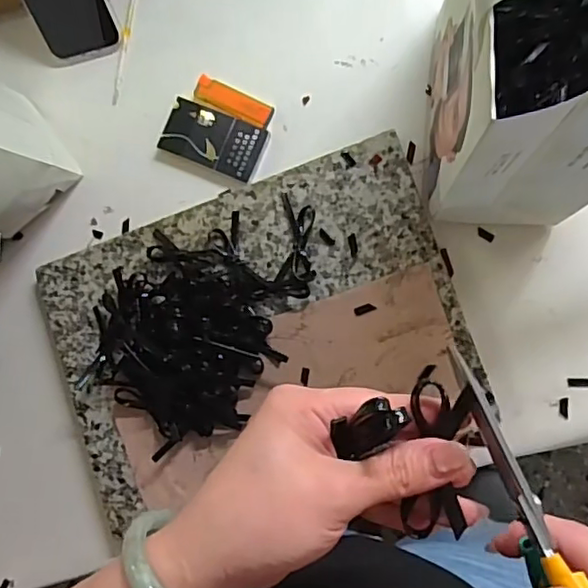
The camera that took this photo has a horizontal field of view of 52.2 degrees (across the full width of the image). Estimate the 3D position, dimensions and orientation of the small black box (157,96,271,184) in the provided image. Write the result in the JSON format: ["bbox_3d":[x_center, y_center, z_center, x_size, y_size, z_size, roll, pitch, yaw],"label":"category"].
[{"bbox_3d":[-0.080,-0.150,0.586,0.098,0.014,0.056,22,90,9],"label":"small black box"}]

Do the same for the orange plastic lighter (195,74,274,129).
[{"bbox_3d":[-0.059,-0.187,0.587,0.079,0.013,0.026,28,91,9],"label":"orange plastic lighter"}]

